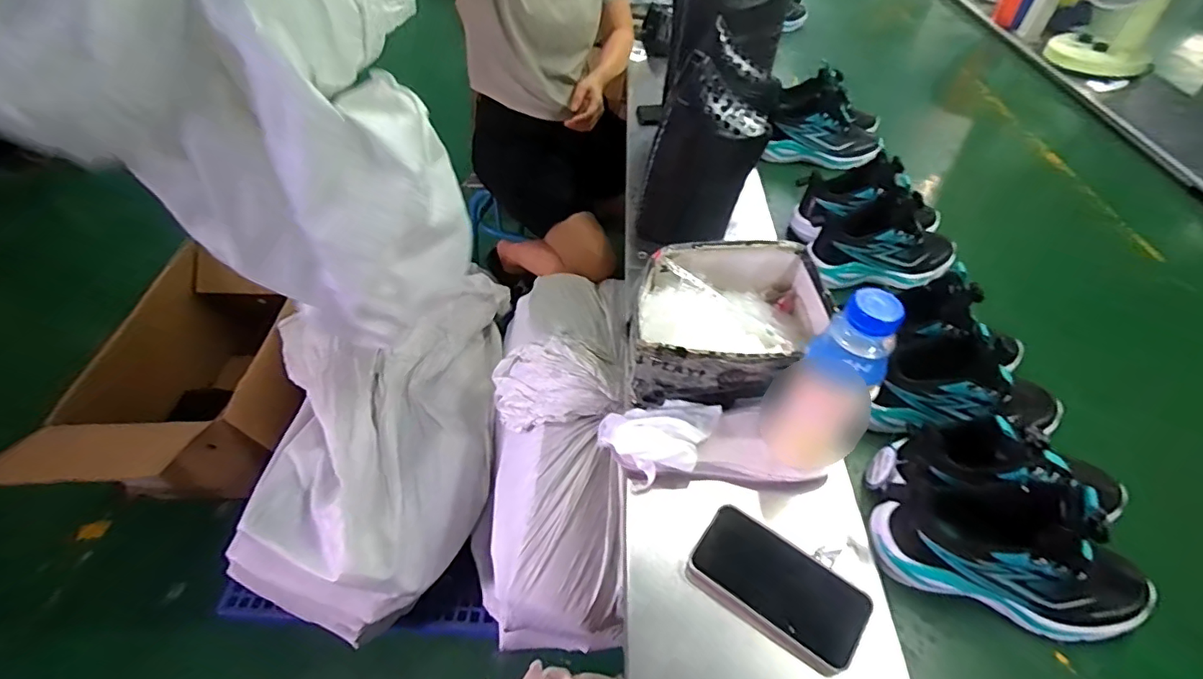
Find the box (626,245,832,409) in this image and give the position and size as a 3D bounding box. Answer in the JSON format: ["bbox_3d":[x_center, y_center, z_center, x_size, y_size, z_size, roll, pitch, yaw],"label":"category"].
[{"bbox_3d":[0.145,-0.021,0.622,0.203,0.090,0.182,5,49,2],"label":"box"}]

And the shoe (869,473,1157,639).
[{"bbox_3d":[0.383,0.184,0.478,0.229,0.119,0.090,16,50,12],"label":"shoe"}]

